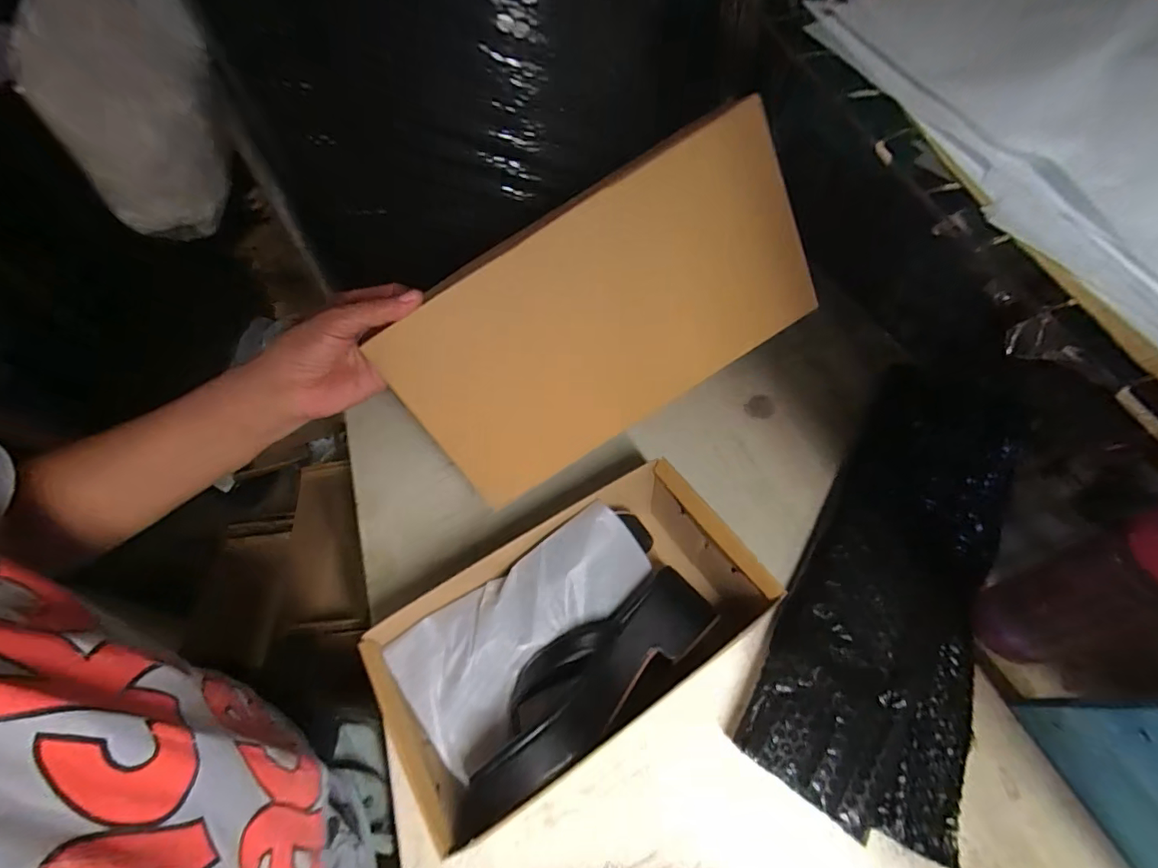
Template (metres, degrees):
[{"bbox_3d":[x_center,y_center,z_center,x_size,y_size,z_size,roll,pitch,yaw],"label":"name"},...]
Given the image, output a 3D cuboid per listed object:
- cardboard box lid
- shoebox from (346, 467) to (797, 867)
[{"bbox_3d":[0.021,-0.083,0.380,0.309,0.169,0.024,-32,32,-1],"label":"cardboard box lid"},{"bbox_3d":[-0.002,0.183,0.459,0.321,0.109,0.178,-28,57,-14],"label":"shoebox"}]

